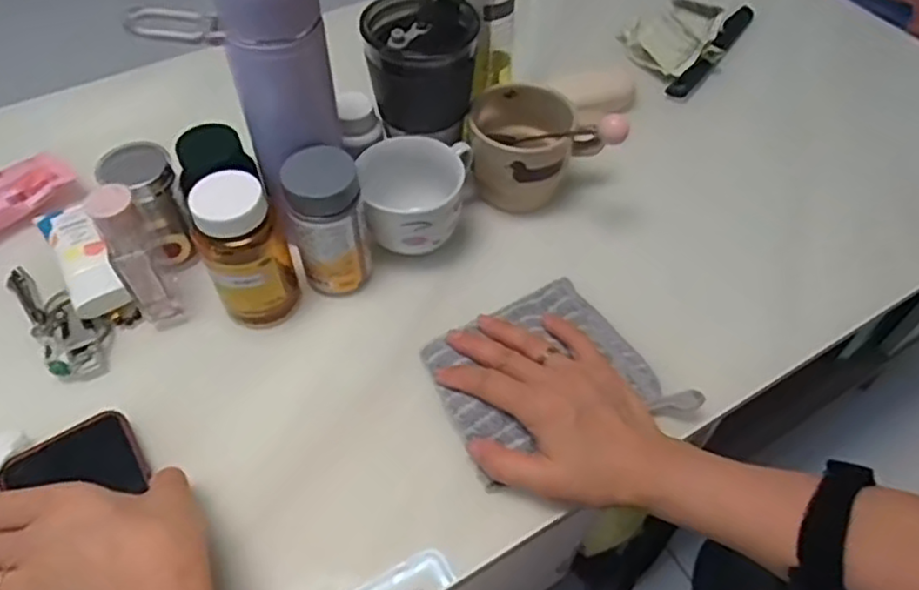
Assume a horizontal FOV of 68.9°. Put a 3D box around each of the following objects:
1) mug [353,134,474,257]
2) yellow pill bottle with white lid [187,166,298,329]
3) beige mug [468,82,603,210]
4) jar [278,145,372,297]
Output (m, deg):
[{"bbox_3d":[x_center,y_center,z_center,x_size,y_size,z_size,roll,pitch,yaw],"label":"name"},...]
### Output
[{"bbox_3d":[-0.036,-0.074,0.530,0.089,0.066,0.090,-1,53,-2],"label":"mug"},{"bbox_3d":[-0.146,-0.032,0.463,0.054,0.118,0.049,-18,56,-14],"label":"yellow pill bottle with white lid"},{"bbox_3d":[0.059,-0.120,0.557,0.099,0.080,0.082,2,53,0],"label":"beige mug"},{"bbox_3d":[-0.094,-0.051,0.483,0.051,0.106,0.046,-9,54,-8],"label":"jar"}]

